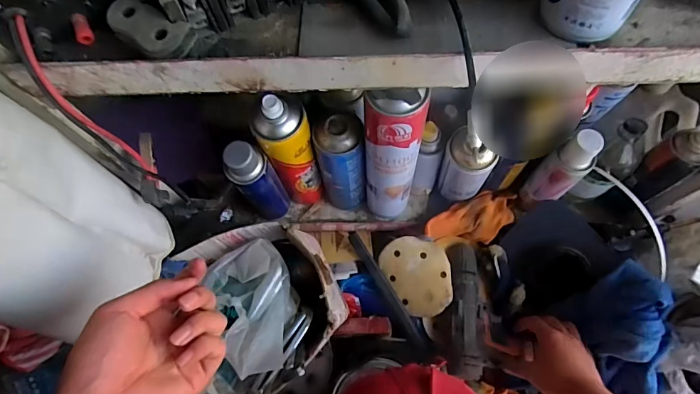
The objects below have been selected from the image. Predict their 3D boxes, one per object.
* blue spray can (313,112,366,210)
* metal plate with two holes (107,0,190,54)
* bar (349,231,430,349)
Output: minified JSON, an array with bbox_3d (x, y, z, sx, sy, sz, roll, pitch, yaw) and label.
[{"bbox_3d":[-0.010,-0.041,0.577,0.056,0.194,0.051,0,69,1],"label":"blue spray can"},{"bbox_3d":[-0.144,-0.124,0.305,0.061,0.006,0.033,37,74,14],"label":"metal plate with two holes"},{"bbox_3d":[0.055,0.136,0.636,0.018,0.020,0.193,-31,72,-10],"label":"bar"}]

